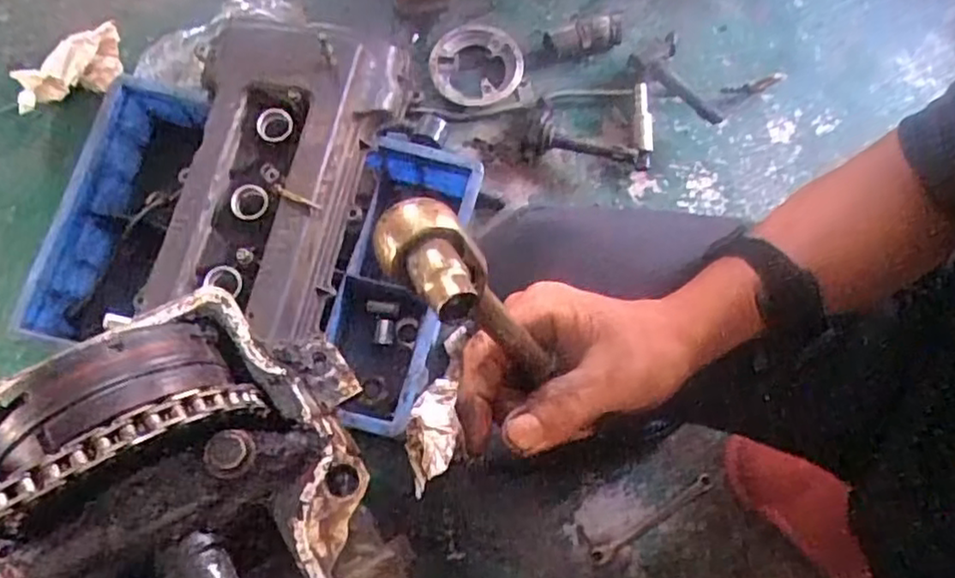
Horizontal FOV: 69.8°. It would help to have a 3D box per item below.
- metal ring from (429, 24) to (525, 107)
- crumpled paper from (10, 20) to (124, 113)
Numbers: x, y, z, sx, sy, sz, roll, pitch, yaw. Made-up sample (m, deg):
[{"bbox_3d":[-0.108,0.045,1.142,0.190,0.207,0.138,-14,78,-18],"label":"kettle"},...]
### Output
[{"bbox_3d":[0.000,-0.306,0.928,0.126,0.033,0.122,-1,73,2],"label":"metal ring"},{"bbox_3d":[-0.532,-0.284,0.891,0.149,0.060,0.055,-21,73,-5],"label":"crumpled paper"}]

